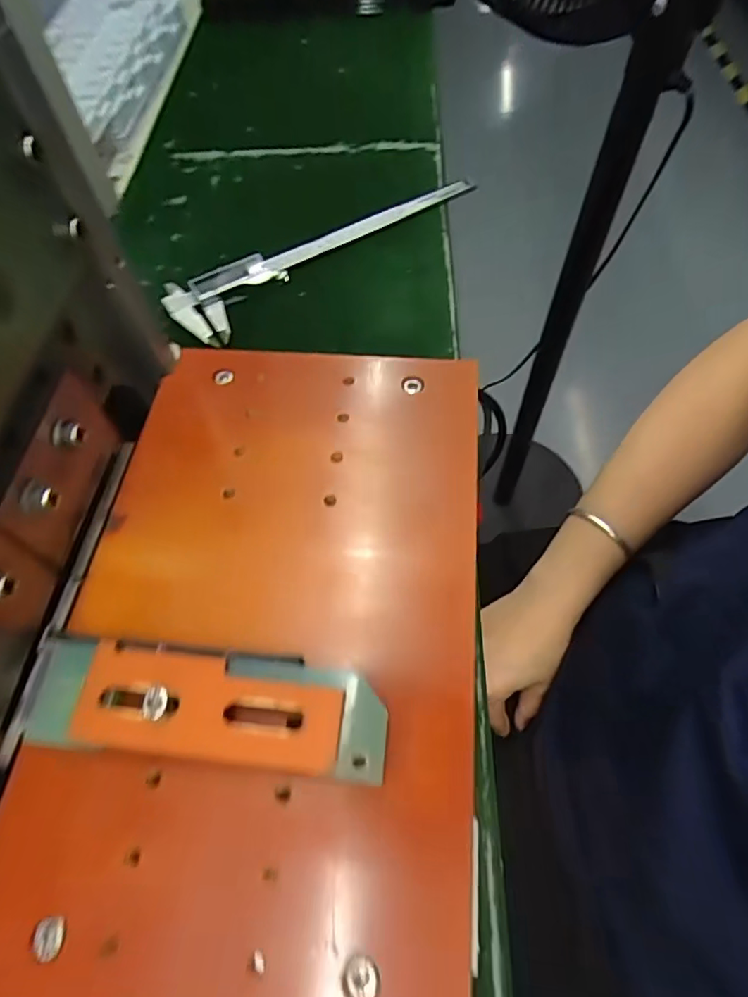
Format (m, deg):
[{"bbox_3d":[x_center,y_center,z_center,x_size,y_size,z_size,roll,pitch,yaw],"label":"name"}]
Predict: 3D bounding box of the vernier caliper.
[{"bbox_3d":[-0.039,-0.209,0.454,0.276,0.017,0.072,-33,63,-17],"label":"vernier caliper"}]

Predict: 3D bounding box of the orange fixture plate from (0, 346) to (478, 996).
[{"bbox_3d":[-0.034,0.034,0.190,0.136,0.016,0.223,3,60,5],"label":"orange fixture plate"}]

